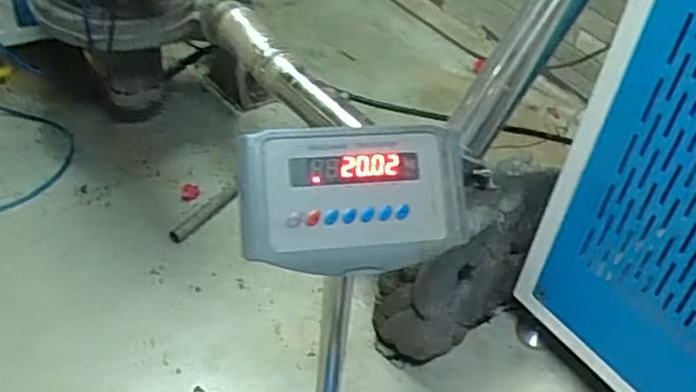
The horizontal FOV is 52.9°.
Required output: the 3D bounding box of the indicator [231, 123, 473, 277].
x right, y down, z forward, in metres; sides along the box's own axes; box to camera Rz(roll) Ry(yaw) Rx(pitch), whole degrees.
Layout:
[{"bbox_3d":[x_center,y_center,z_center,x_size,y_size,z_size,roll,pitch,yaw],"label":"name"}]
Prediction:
[{"bbox_3d":[0.009,0.002,0.755,0.248,0.105,0.117,-1,42,-8],"label":"indicator"}]

